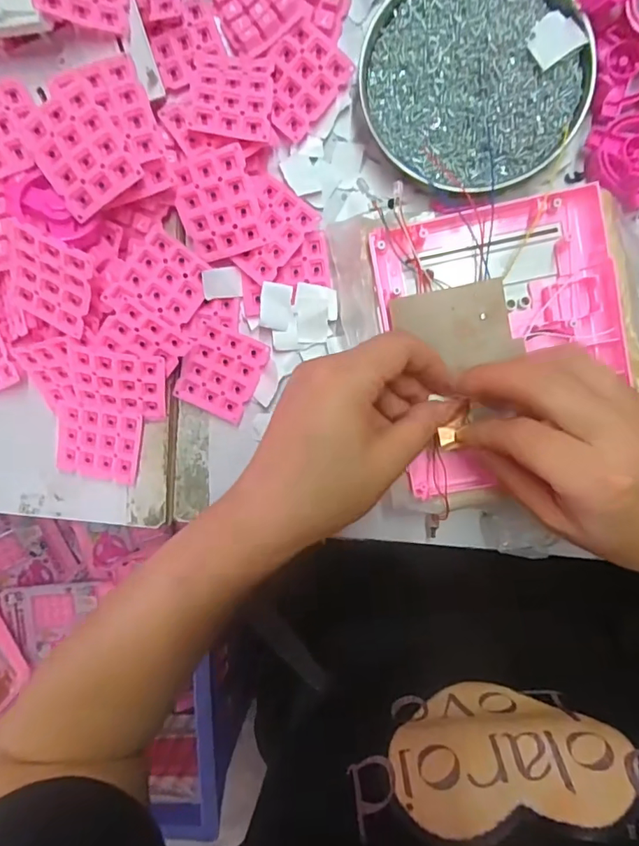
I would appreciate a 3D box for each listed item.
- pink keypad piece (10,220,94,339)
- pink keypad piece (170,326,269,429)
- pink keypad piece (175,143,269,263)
[{"bbox_3d":[-0.163,-0.086,0.302,0.047,0.010,0.056,27,132,-8],"label":"pink keypad piece"},{"bbox_3d":[-0.069,-0.034,0.343,0.050,0.011,0.059,24,97,3],"label":"pink keypad piece"},{"bbox_3d":[-0.064,-0.137,0.315,0.050,0.006,0.060,-12,113,8],"label":"pink keypad piece"}]

